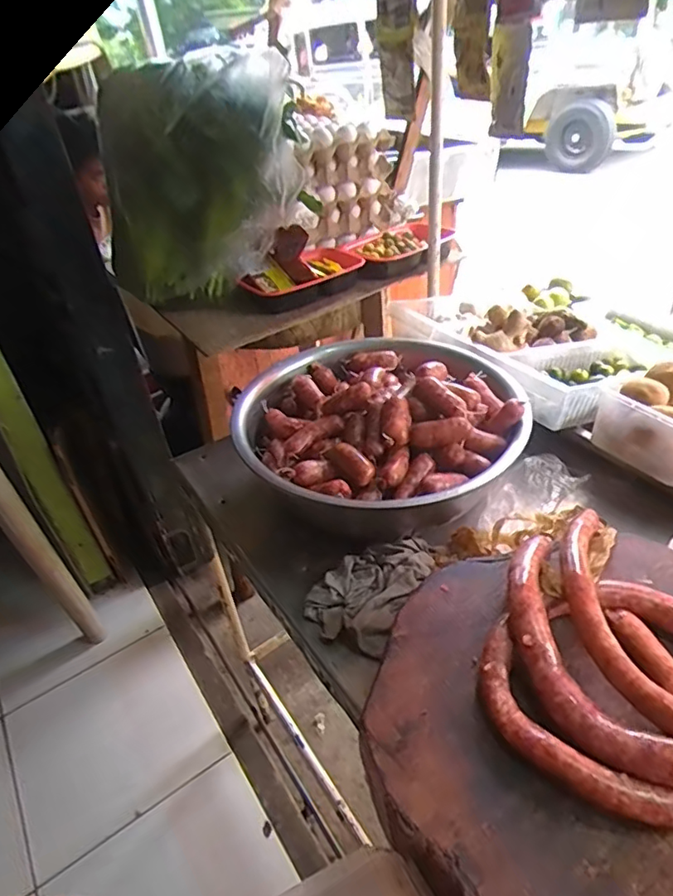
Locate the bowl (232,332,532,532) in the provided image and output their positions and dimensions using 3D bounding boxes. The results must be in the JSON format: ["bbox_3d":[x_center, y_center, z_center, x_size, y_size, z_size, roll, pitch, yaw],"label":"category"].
[{"bbox_3d":[0.052,-0.038,0.738,0.340,0.121,0.354,-5,38,4],"label":"bowl"}]

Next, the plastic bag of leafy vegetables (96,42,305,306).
[{"bbox_3d":[-0.194,-0.394,0.854,0.273,0.337,0.176,-6,38,2],"label":"plastic bag of leafy vegetables"}]

